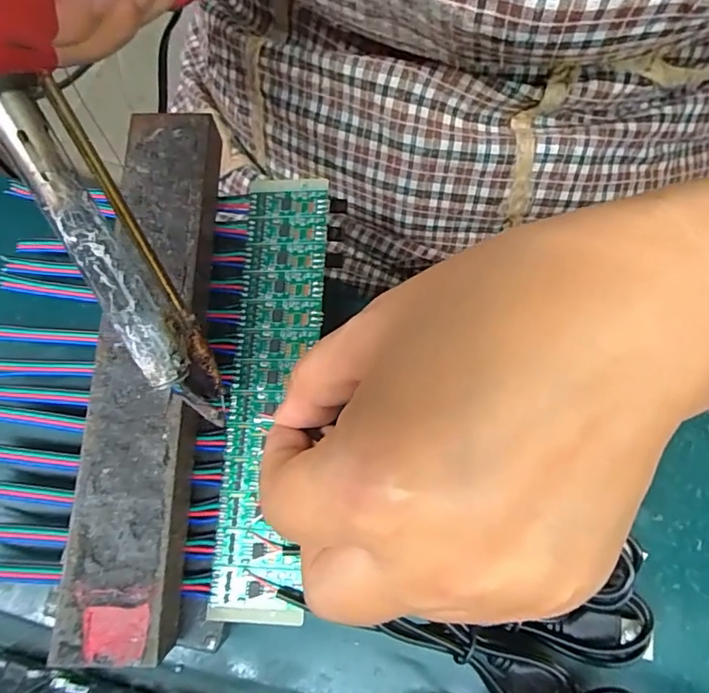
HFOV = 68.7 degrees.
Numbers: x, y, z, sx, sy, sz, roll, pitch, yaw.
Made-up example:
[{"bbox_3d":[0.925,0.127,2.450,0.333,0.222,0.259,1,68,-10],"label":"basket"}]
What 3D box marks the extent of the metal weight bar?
[{"bbox_3d":[-0.070,0.004,0.184,0.035,0.021,0.187,1,73,-1],"label":"metal weight bar"}]

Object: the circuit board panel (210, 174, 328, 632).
[{"bbox_3d":[-0.031,0.010,0.193,0.033,0.005,0.164,4,74,0],"label":"circuit board panel"}]

